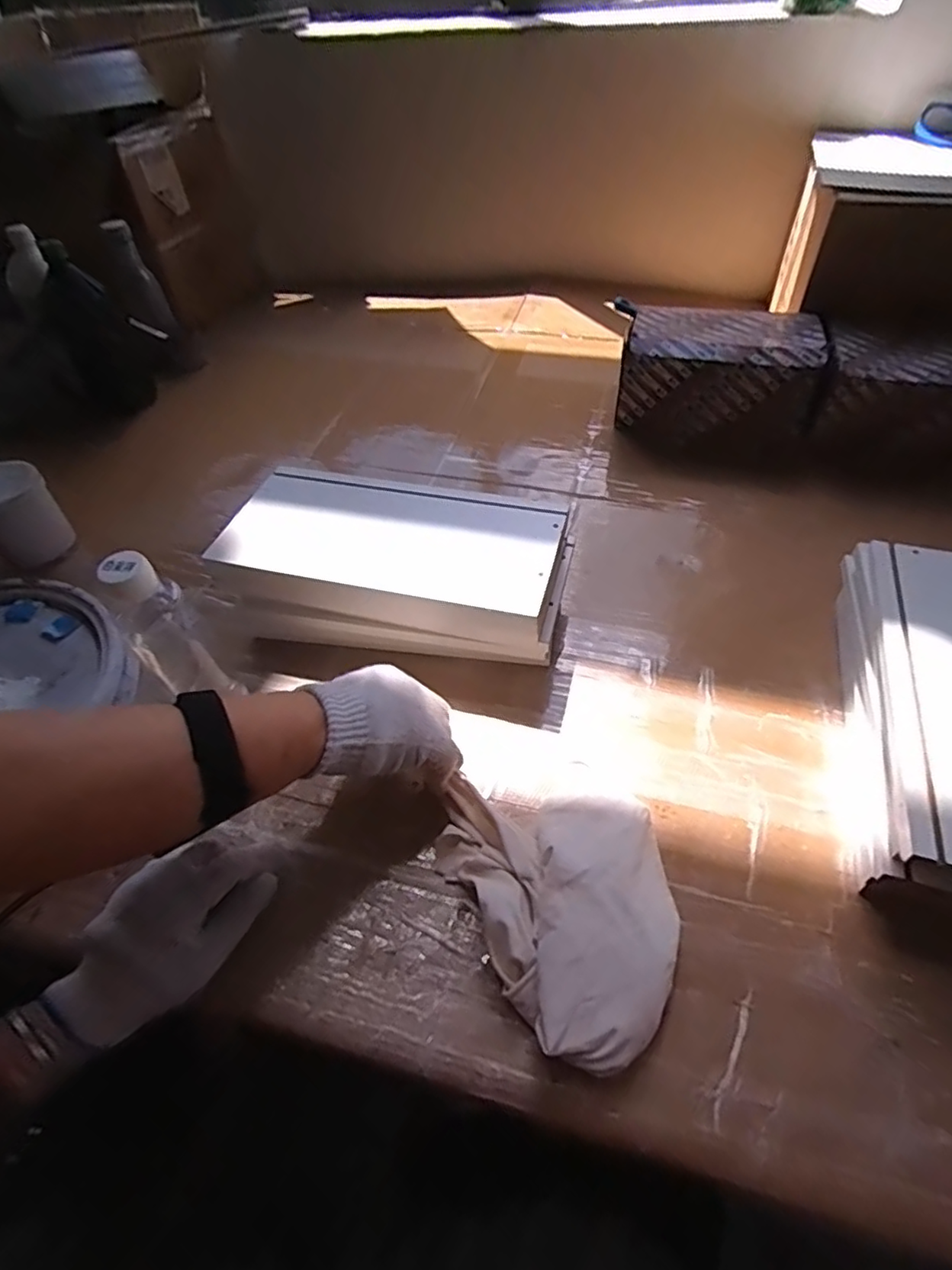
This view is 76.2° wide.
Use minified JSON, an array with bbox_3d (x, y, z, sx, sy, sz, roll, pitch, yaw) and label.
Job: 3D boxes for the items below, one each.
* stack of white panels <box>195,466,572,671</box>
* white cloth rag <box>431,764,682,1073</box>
[{"bbox_3d":[-0.068,-0.060,0.579,0.296,0.119,0.145,10,50,12],"label":"stack of white panels"},{"bbox_3d":[0.050,0.183,0.409,0.156,0.045,0.168,2,49,5],"label":"white cloth rag"}]

